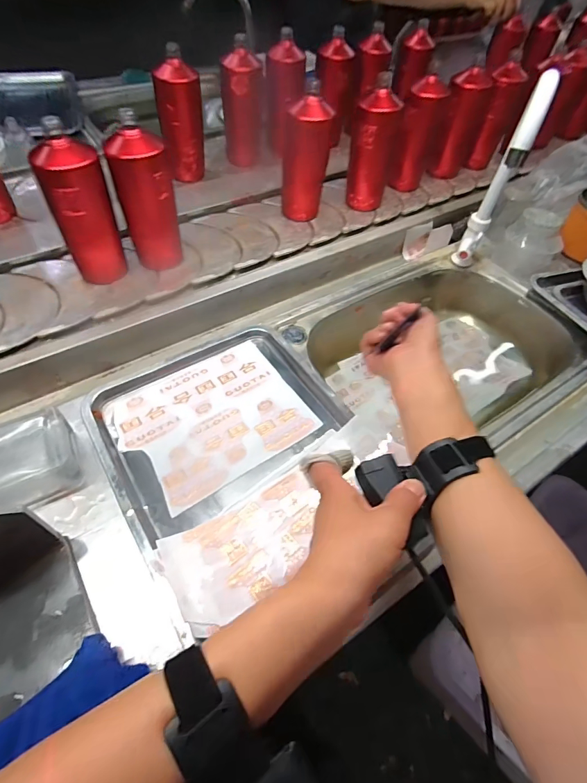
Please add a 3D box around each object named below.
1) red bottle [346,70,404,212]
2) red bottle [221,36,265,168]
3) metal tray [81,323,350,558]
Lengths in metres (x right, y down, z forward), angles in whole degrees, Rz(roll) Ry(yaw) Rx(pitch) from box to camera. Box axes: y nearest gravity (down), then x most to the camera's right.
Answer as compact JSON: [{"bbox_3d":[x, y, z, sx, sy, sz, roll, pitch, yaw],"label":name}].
[{"bbox_3d":[0.148,-0.456,0.751,0.081,0.196,0.068,15,54,5],"label":"red bottle"},{"bbox_3d":[-0.108,-0.595,0.835,0.083,0.200,0.096,0,56,-8],"label":"red bottle"},{"bbox_3d":[-0.098,0.026,0.513,0.281,0.025,0.222,-31,61,-22],"label":"metal tray"}]

